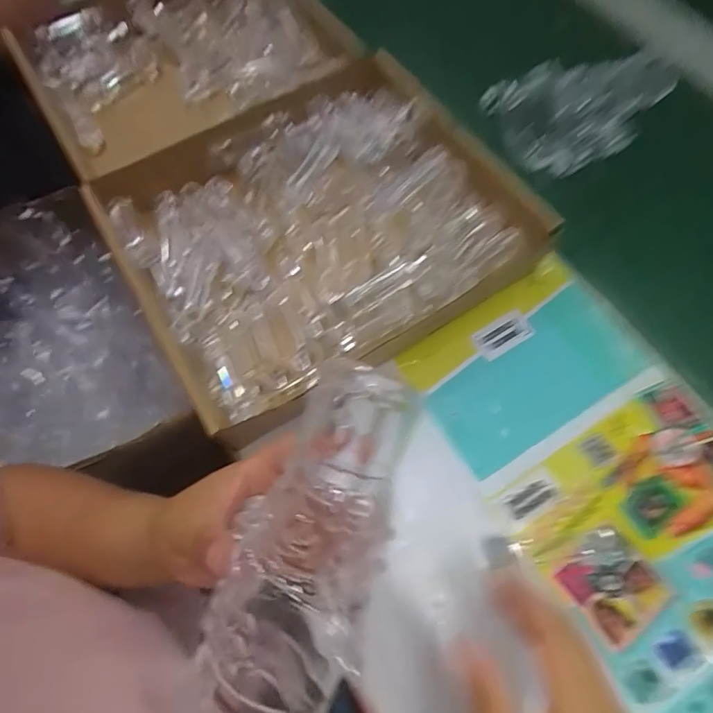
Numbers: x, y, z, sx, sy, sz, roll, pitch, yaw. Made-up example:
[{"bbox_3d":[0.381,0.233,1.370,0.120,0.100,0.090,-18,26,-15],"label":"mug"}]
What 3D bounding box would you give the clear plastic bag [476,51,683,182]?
[{"bbox_3d":[0.242,-0.266,0.475,0.185,0.058,0.122,-32,70,-12],"label":"clear plastic bag"}]

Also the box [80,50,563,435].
[{"bbox_3d":[-0.033,-0.119,0.414,0.328,0.056,0.277,-29,70,-12],"label":"box"}]

